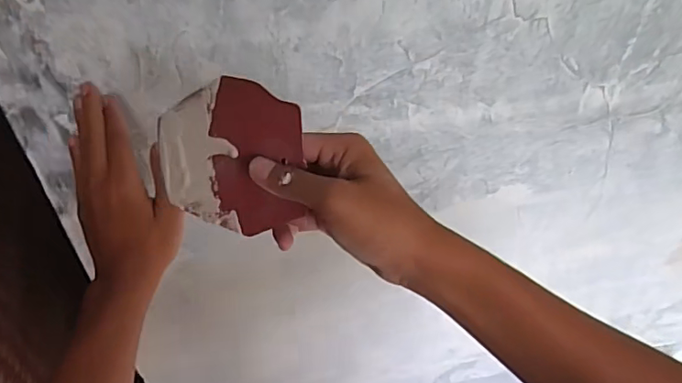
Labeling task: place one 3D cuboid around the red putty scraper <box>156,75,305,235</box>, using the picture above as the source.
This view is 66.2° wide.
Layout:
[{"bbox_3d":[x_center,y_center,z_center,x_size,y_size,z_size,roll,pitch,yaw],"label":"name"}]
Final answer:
[{"bbox_3d":[-0.071,-0.022,0.339,0.095,0.097,0.004,1,12,14],"label":"red putty scraper"}]

